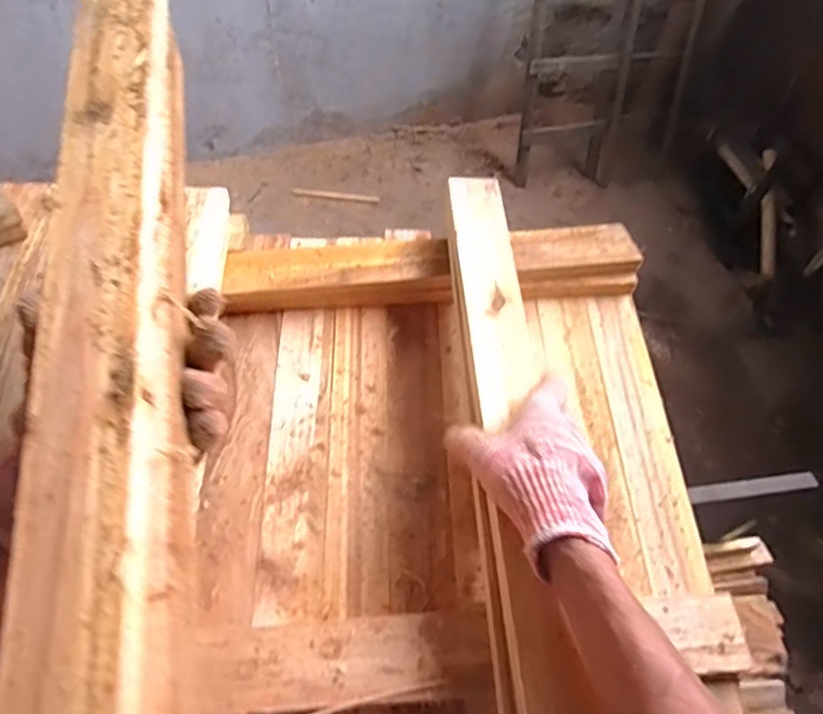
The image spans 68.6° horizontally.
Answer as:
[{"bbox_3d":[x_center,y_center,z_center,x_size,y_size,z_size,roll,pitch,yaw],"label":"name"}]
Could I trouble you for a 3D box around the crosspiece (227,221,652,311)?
[{"bbox_3d":[0.028,-0.089,0.624,0.415,0.044,0.071,-4,57,-8],"label":"crosspiece"}]

